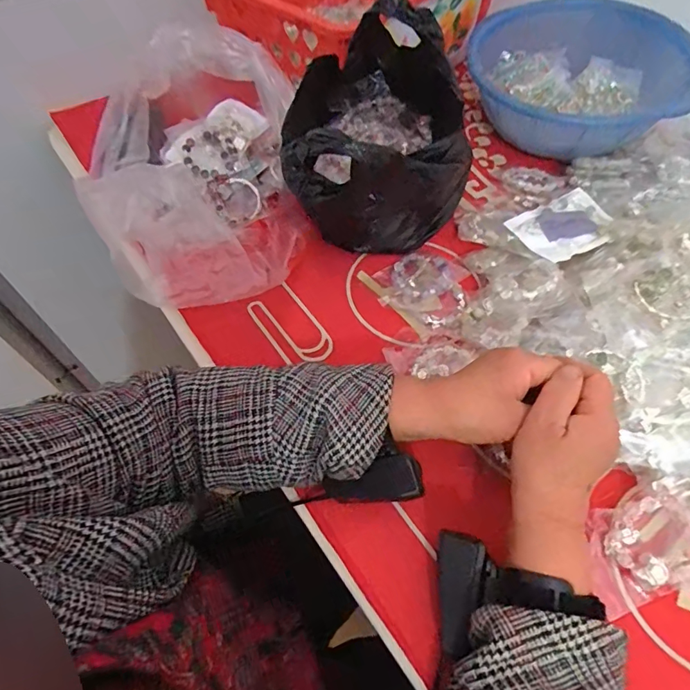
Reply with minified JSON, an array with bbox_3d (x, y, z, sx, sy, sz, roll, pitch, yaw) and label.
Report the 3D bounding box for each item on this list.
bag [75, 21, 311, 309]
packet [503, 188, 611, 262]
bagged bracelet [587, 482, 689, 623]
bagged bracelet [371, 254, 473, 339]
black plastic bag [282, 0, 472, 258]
[{"bbox_3d":[-0.150,-0.189,0.458,0.203,0.131,0.283,-12,58,-10],"label":"bag"},{"bbox_3d":[0.223,-0.121,0.456,0.093,0.006,0.071,-24,62,-6],"label":"packet"},{"bbox_3d":[0.218,0.148,0.327,0.088,0.026,0.065,-18,59,-13],"label":"bagged bracelet"},{"bbox_3d":[0.083,-0.058,0.454,0.090,0.020,0.089,1,57,-1],"label":"bagged bracelet"},{"bbox_3d":[0.030,-0.208,0.448,0.212,0.182,0.177,-27,62,-19],"label":"black plastic bag"}]

